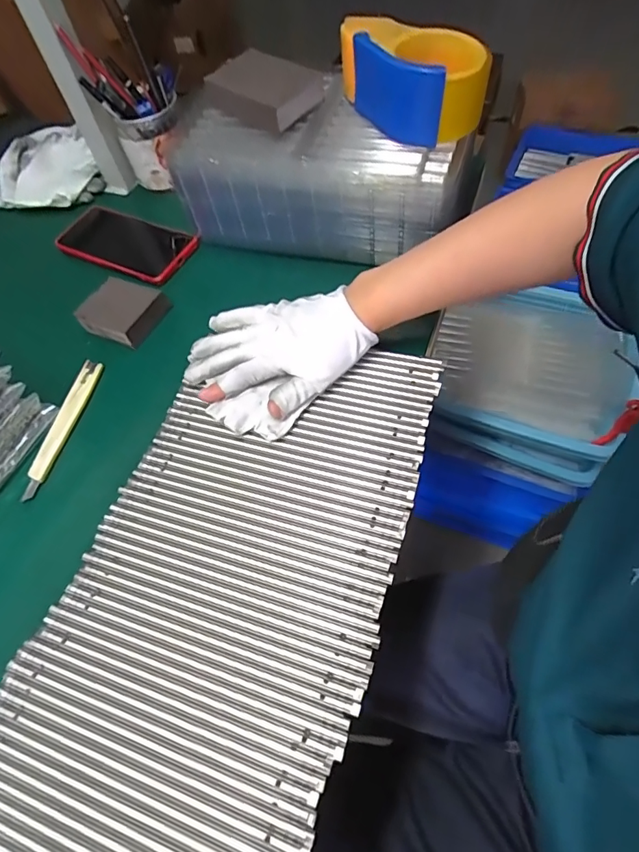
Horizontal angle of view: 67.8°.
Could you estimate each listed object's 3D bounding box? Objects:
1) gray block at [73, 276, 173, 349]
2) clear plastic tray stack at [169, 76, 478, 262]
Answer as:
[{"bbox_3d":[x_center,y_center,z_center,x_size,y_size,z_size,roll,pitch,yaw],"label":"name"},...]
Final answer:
[{"bbox_3d":[-0.202,-0.117,0.487,0.067,0.025,0.067,21,62,17],"label":"gray block"},{"bbox_3d":[0.002,-0.252,0.482,0.278,0.103,0.120,14,60,13],"label":"clear plastic tray stack"}]

